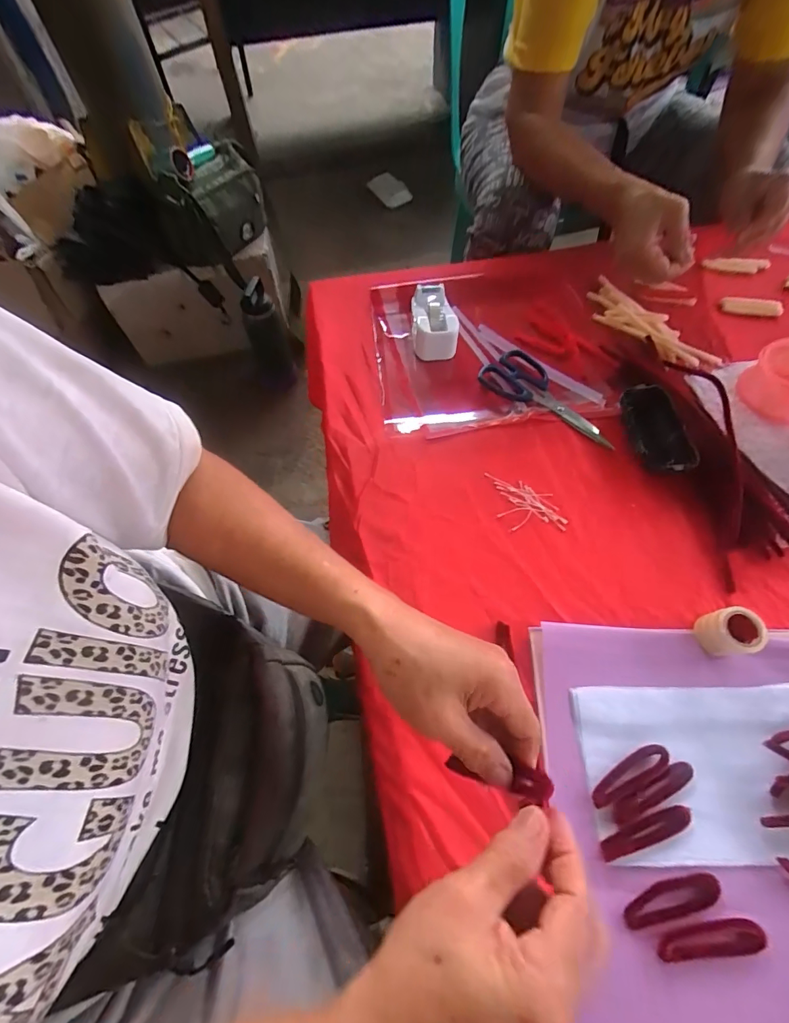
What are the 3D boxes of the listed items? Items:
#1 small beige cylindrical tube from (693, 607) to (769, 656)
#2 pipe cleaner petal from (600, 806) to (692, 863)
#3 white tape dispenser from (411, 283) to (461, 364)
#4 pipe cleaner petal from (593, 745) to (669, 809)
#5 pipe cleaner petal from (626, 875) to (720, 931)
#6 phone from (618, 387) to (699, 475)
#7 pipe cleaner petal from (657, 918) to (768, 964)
[{"bbox_3d":[0.285,0.105,0.382,0.042,0.038,0.037,-17,62,-6],"label":"small beige cylindrical tube"},{"bbox_3d":[0.187,0.237,0.329,0.073,0.004,0.016,-19,62,-7],"label":"pipe cleaner petal"},{"bbox_3d":[0.052,-0.252,0.585,0.057,0.042,0.097,-2,61,2],"label":"white tape dispenser"},{"bbox_3d":[0.183,0.206,0.346,0.070,0.009,0.019,-28,64,-11],"label":"pipe cleaner petal"},{"bbox_3d":[0.194,0.272,0.310,0.071,0.004,0.021,-11,62,-3],"label":"pipe cleaner petal"},{"bbox_3d":[0.285,-0.090,0.485,0.046,0.012,0.112,-19,59,19],"label":"phone"},{"bbox_3d":[0.215,0.293,0.303,0.073,0.007,0.019,-7,61,0],"label":"pipe cleaner petal"}]

